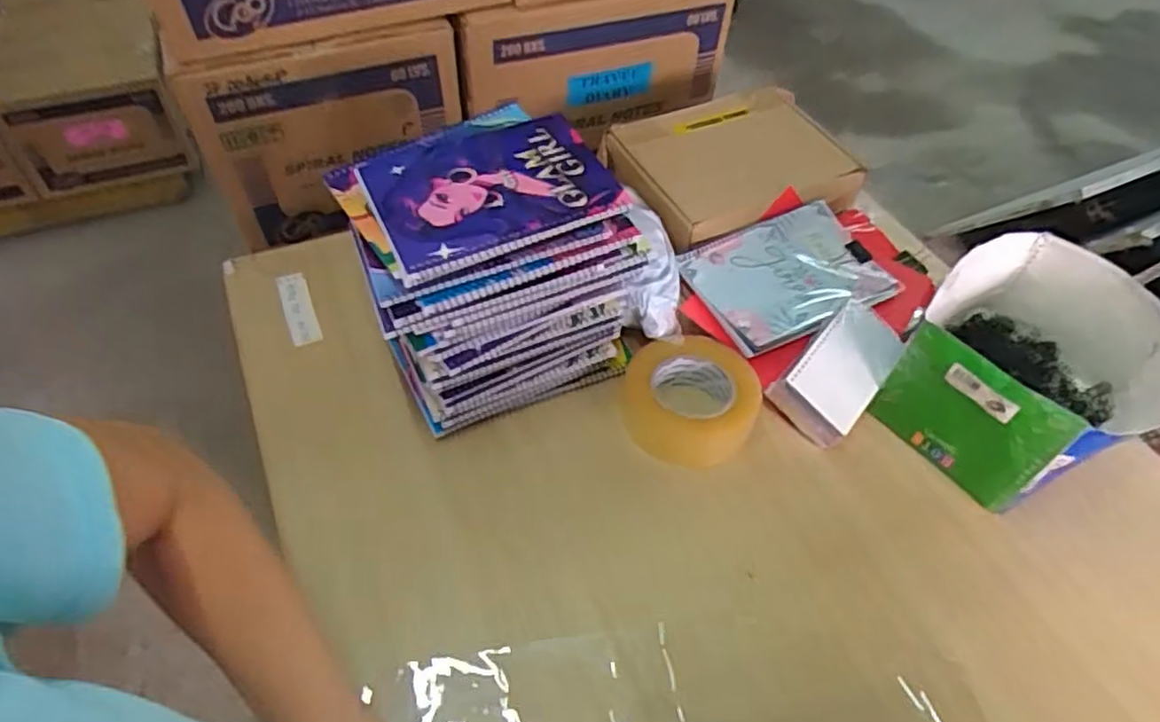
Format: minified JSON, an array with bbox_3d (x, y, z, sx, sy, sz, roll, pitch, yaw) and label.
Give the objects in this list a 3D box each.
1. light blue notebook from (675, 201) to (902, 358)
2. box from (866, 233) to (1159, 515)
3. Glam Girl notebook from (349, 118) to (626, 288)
[{"bbox_3d":[0.233,-0.096,0.800,0.228,0.023,0.155,-20,54,-18],"label":"light blue notebook"},{"bbox_3d":[0.441,0.003,0.693,0.237,0.128,0.201,-34,60,-27],"label":"box"},{"bbox_3d":[-0.078,-0.151,0.600,0.195,0.016,0.151,-20,54,-18],"label":"Glam Girl notebook"}]

